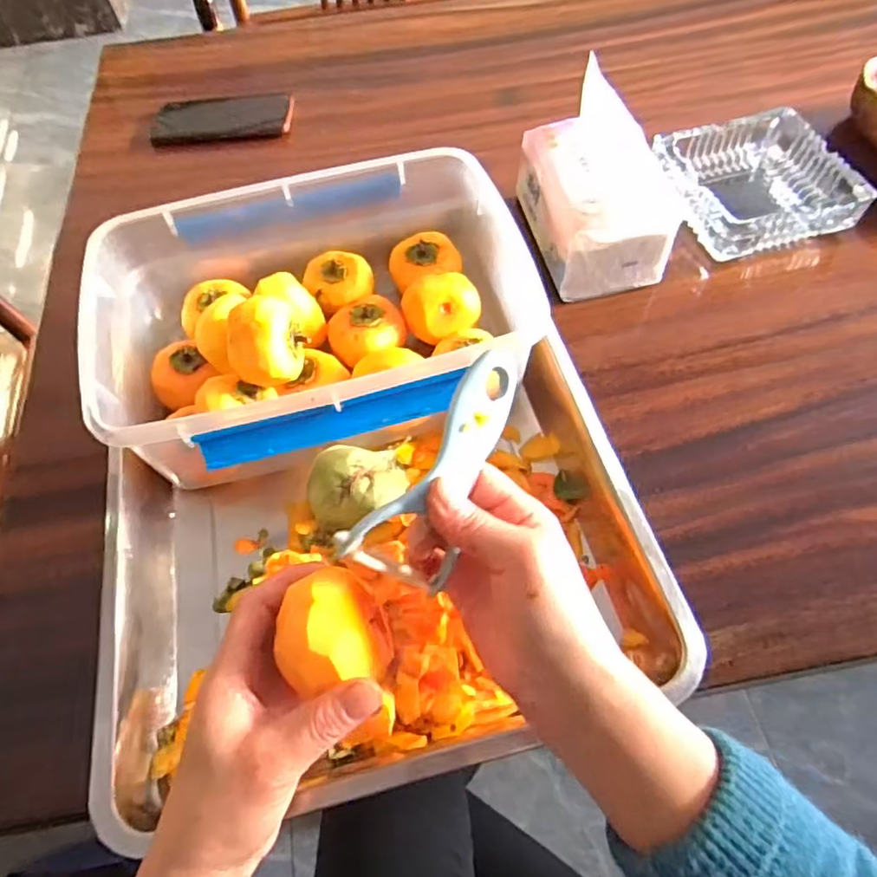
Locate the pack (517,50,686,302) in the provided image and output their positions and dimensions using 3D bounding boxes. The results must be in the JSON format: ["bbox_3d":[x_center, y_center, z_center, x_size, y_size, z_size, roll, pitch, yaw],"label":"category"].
[{"bbox_3d":[0.138,-0.223,0.532,0.096,0.134,0.147,-13,61,-5],"label":"pack"}]

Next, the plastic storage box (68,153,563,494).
[{"bbox_3d":[-0.094,-0.098,0.470,0.315,0.107,0.246,-17,61,-7],"label":"plastic storage box"}]

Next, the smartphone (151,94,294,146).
[{"bbox_3d":[-0.256,-0.384,0.713,0.162,0.012,0.078,-6,60,-1],"label":"smartphone"}]

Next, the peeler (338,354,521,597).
[{"bbox_3d":[0.003,0.012,0.285,0.021,0.046,0.119,3,59,55],"label":"peeler"}]

